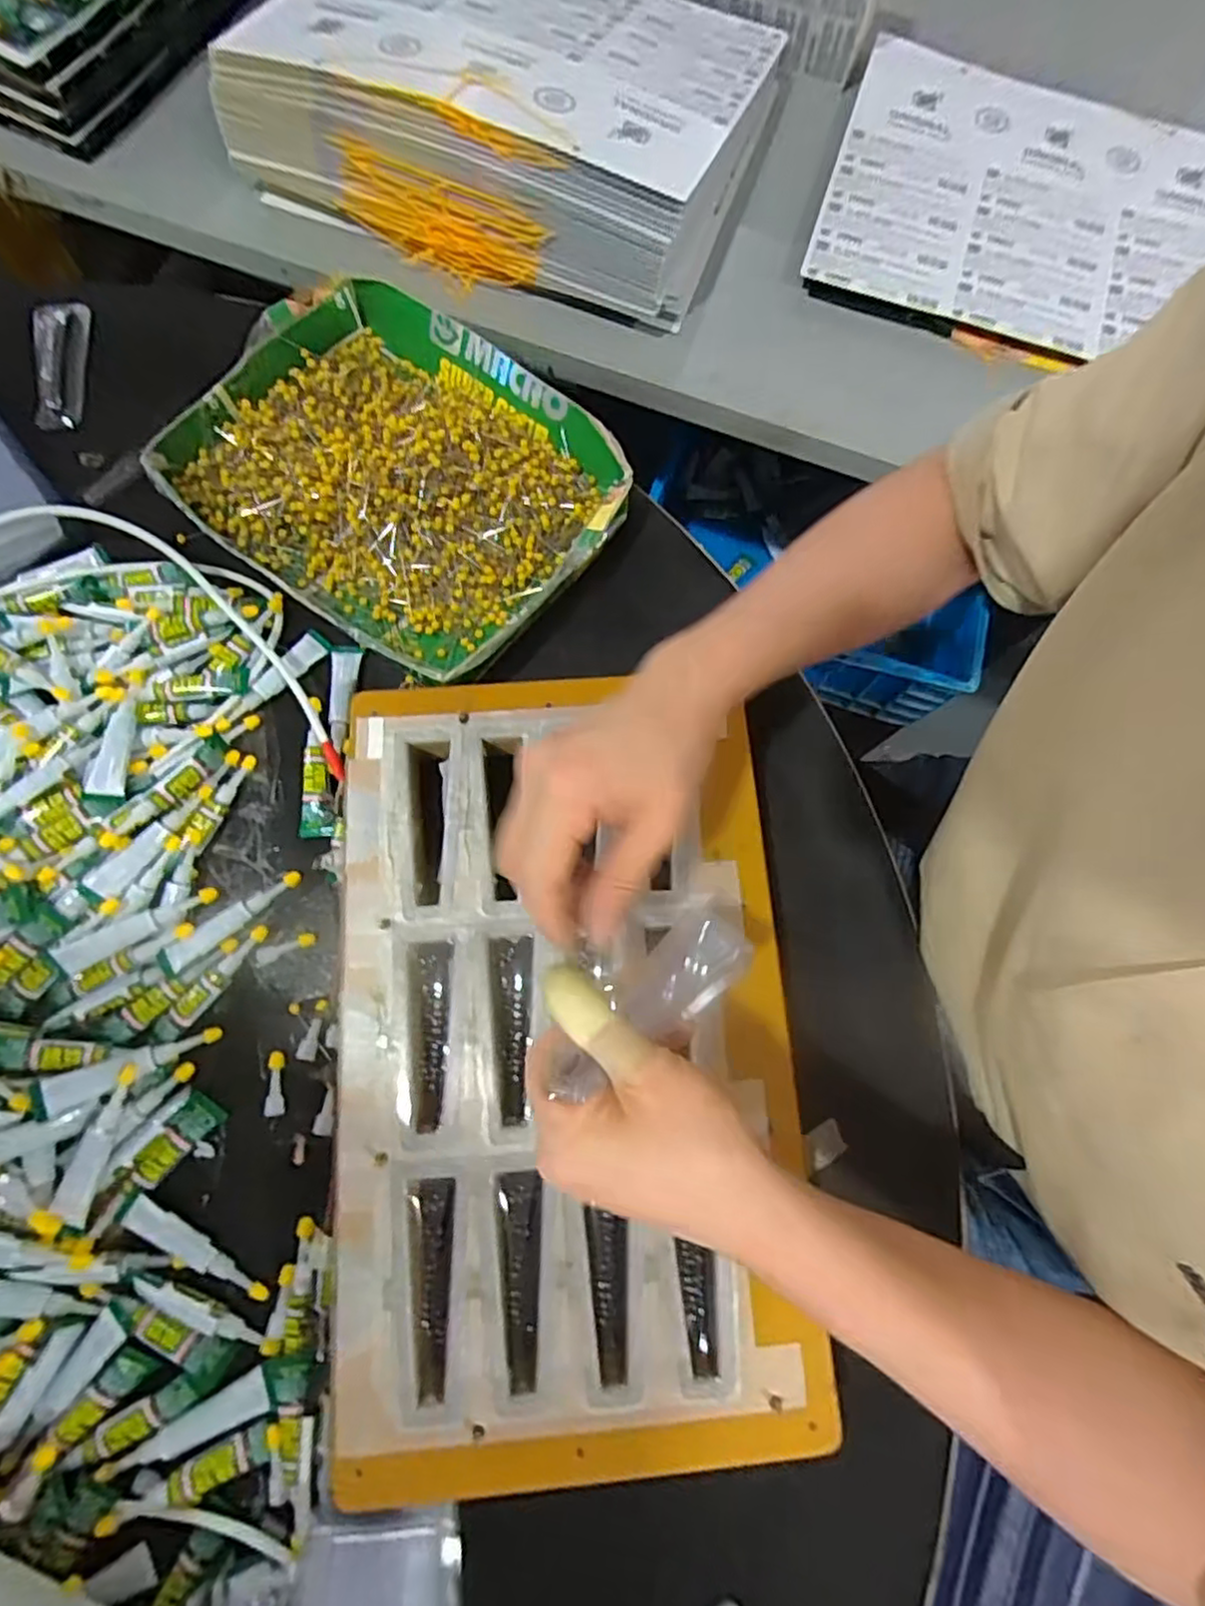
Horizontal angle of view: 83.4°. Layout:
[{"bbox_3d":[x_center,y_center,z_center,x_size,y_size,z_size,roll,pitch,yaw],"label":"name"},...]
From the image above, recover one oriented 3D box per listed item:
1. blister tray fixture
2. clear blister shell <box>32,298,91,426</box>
[{"bbox_3d":[-0.018,0.113,0.351,0.222,0.032,0.374,-4,74,-2],"label":"blister tray fixture"},{"bbox_3d":[-0.378,-0.309,0.472,0.030,0.016,0.098,-6,76,-5],"label":"clear blister shell"}]

